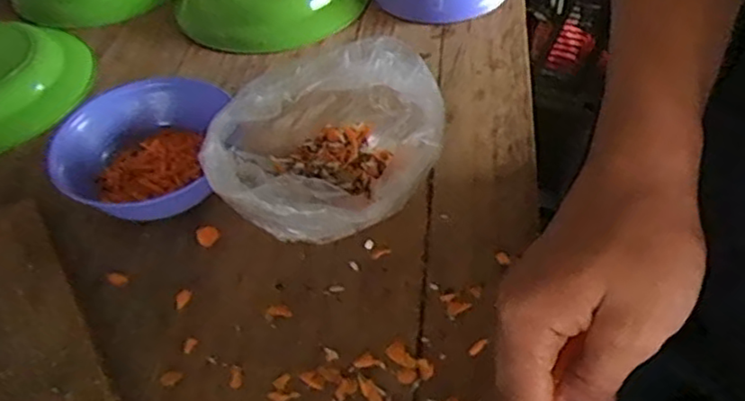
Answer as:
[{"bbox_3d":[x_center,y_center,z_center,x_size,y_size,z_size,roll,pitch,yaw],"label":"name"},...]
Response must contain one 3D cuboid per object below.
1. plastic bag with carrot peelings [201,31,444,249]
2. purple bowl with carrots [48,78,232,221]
[{"bbox_3d":[-0.034,-0.034,0.503,0.168,0.086,0.138,-4,47,0],"label":"plastic bag with carrot peelings"},{"bbox_3d":[-0.184,-0.038,0.550,0.138,0.045,0.150,-2,47,2],"label":"purple bowl with carrots"}]

